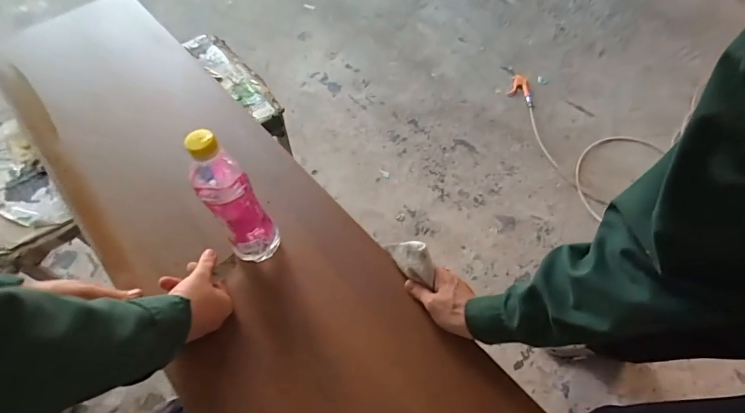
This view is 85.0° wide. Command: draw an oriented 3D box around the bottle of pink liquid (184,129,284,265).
[{"bbox_3d":[-0.171,-0.007,0.489,0.072,0.202,0.057,32,62,16],"label":"bottle of pink liquid"}]

